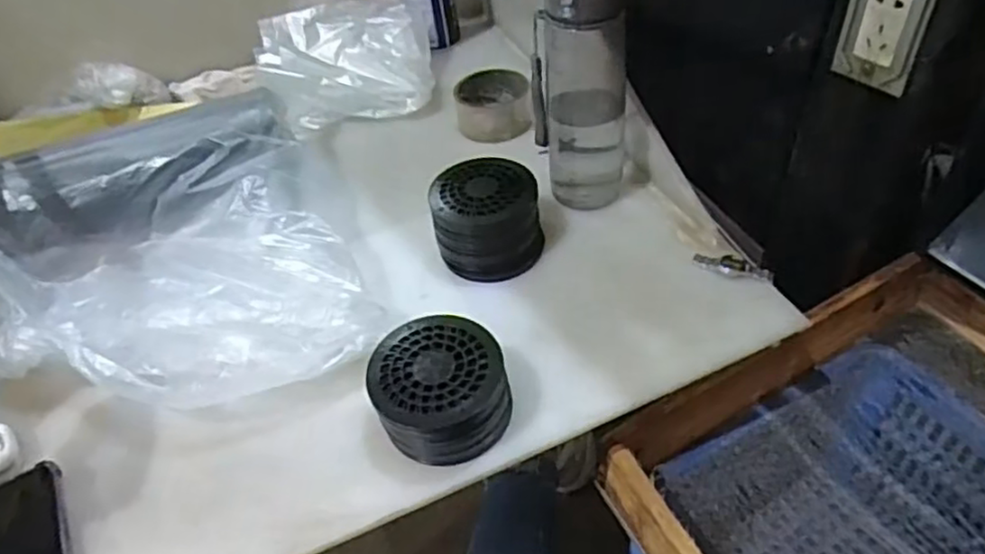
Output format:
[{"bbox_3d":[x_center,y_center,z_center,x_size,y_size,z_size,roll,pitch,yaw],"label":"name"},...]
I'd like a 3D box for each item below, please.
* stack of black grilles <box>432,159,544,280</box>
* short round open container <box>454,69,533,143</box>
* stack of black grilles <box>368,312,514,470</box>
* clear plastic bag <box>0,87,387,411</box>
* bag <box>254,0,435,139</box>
[{"bbox_3d":[-0.005,-0.057,0.644,0.098,0.071,0.096,29,55,30],"label":"stack of black grilles"},{"bbox_3d":[0.001,-0.195,0.799,0.085,0.055,0.088,-3,45,3],"label":"short round open container"},{"bbox_3d":[-0.038,0.085,0.515,0.101,0.057,0.102,-8,45,-2],"label":"stack of black grilles"},{"bbox_3d":[-0.295,-0.014,0.602,0.298,0.092,0.345,-24,48,-17],"label":"clear plastic bag"},{"bbox_3d":[-0.183,-0.267,0.859,0.211,0.108,0.190,-15,46,-9],"label":"bag"}]

